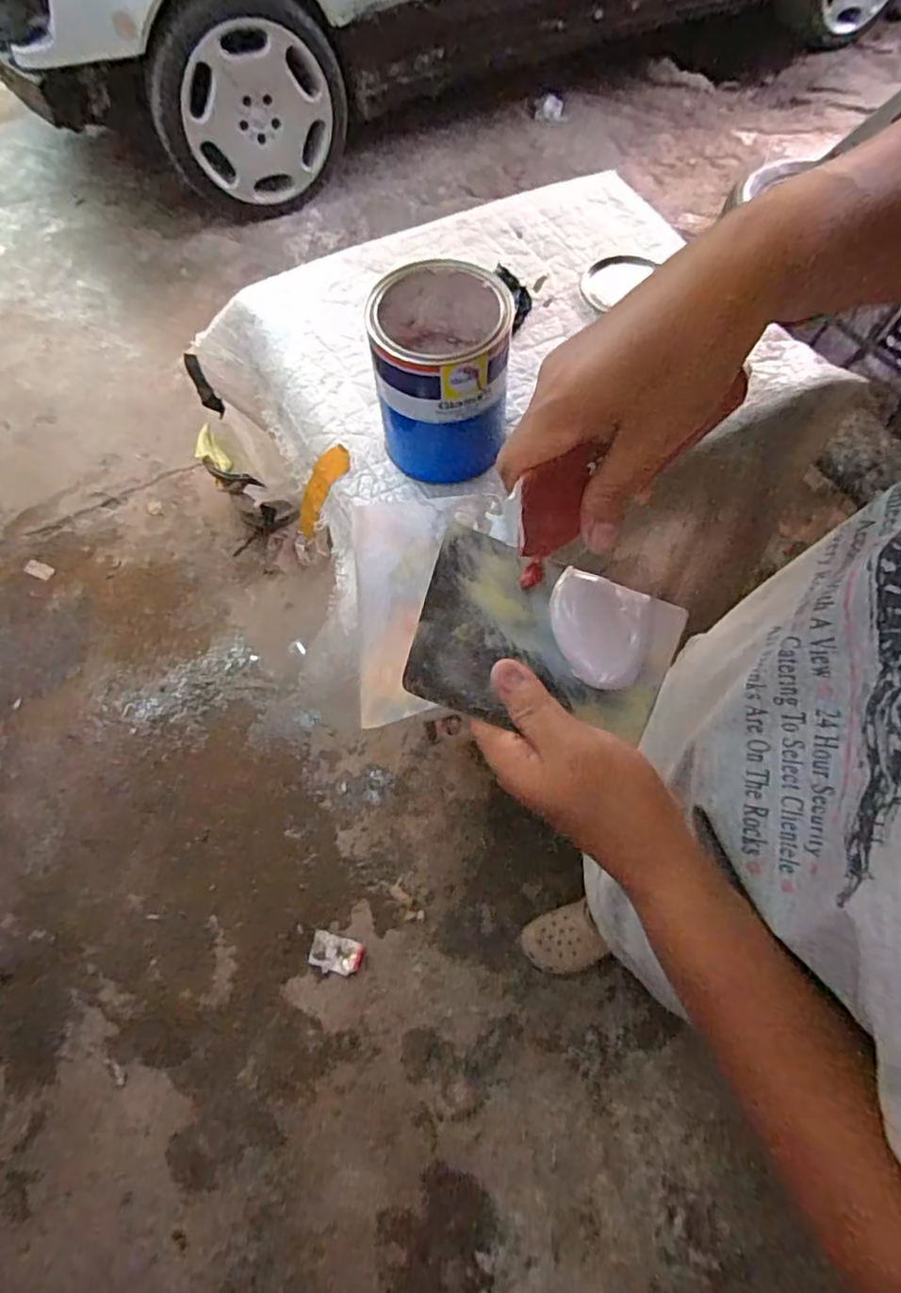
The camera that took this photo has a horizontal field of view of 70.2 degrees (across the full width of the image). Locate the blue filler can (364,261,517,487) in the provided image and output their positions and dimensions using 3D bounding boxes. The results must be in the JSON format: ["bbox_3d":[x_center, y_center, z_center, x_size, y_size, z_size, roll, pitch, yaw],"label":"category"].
[{"bbox_3d":[-0.010,-0.333,0.801,0.155,0.201,0.162,-1,65,1],"label":"blue filler can"}]

